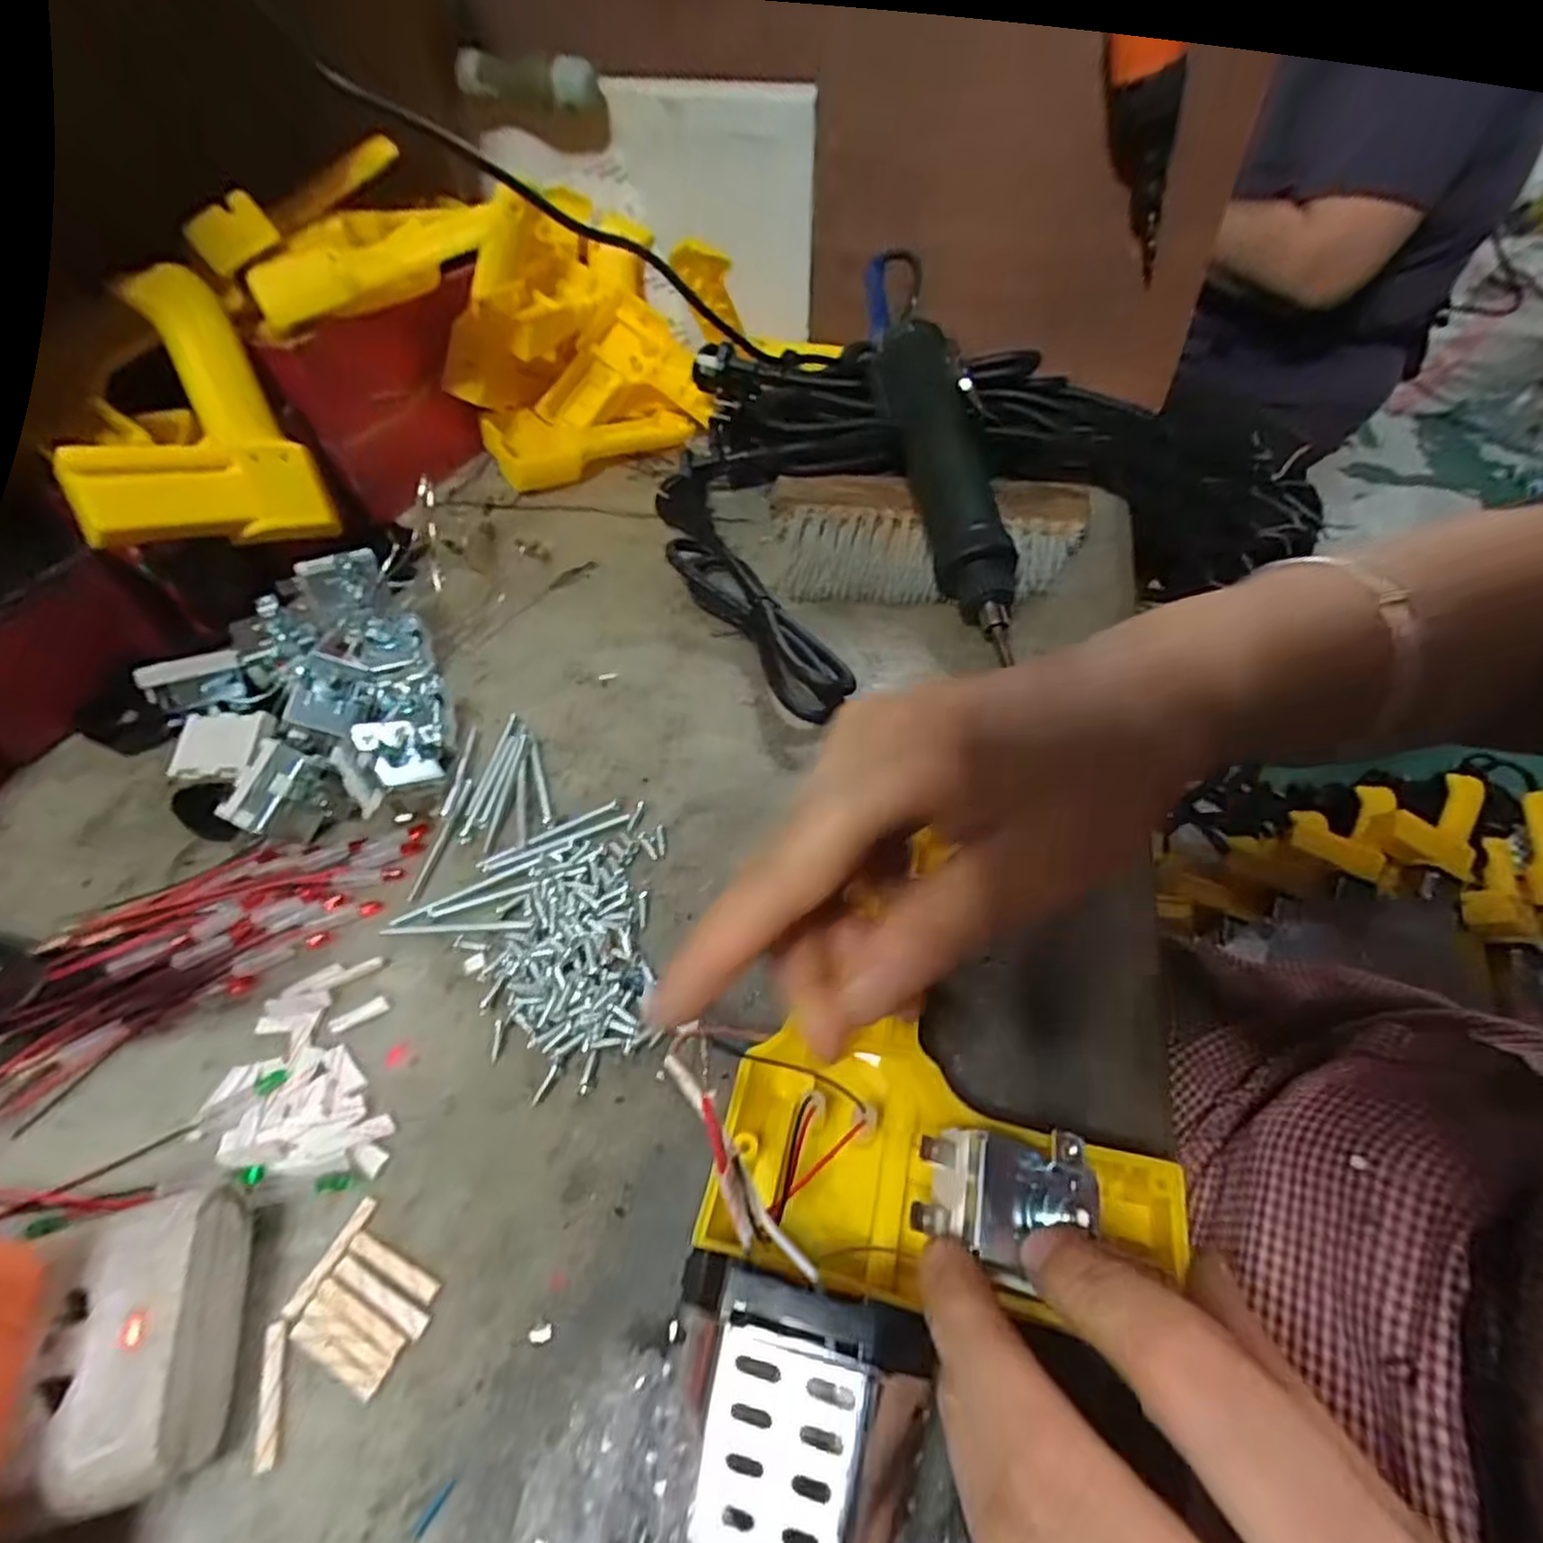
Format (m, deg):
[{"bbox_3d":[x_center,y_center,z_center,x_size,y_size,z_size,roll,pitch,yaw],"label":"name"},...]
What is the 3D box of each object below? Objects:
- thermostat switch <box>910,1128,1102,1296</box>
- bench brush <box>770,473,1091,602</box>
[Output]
[{"bbox_3d":[0.055,0.104,0.170,0.041,0.014,0.031,3,47,6],"label":"thermostat switch"},{"bbox_3d":[0.093,-0.143,0.433,0.188,0.025,0.116,4,48,8],"label":"bench brush"}]

